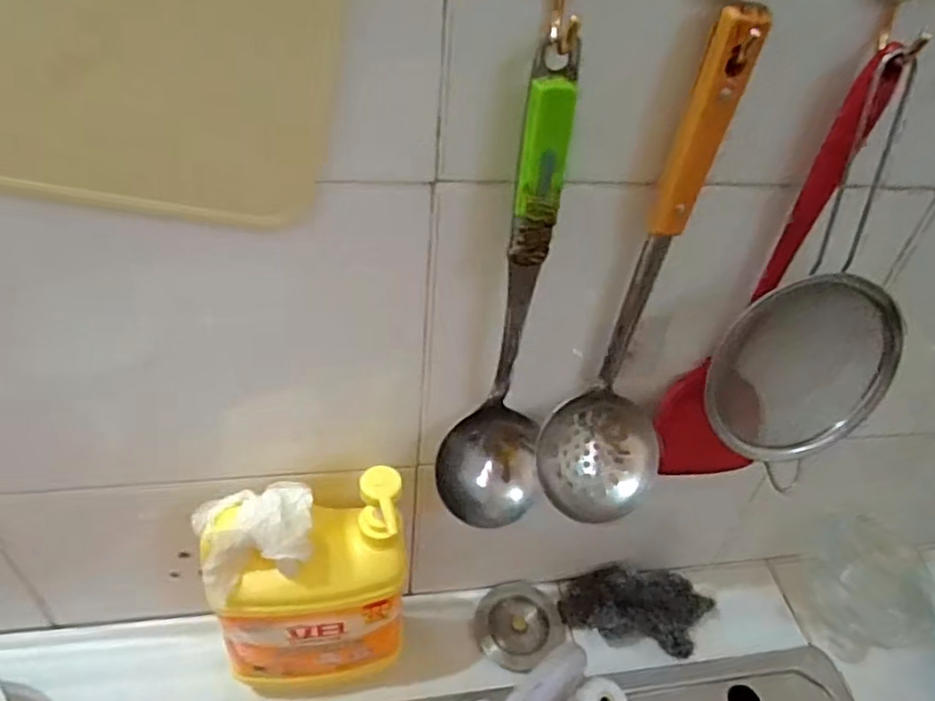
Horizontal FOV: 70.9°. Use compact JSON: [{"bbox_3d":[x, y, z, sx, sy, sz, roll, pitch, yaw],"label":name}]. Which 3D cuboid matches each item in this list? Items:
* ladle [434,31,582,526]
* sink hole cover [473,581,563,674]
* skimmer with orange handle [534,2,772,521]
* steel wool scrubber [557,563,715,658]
[{"bbox_3d":[0.029,-0.012,0.405,0.073,0.324,0.061,11,42,4],"label":"ladle"},{"bbox_3d":[0.051,0.264,0.638,0.081,0.026,0.074,-24,50,-30],"label":"sink hole cover"},{"bbox_3d":[0.111,-0.018,0.403,0.084,0.332,0.079,21,43,16],"label":"skimmer with orange handle"},{"bbox_3d":[0.168,0.251,0.648,0.144,0.033,0.072,10,42,3],"label":"steel wool scrubber"}]

